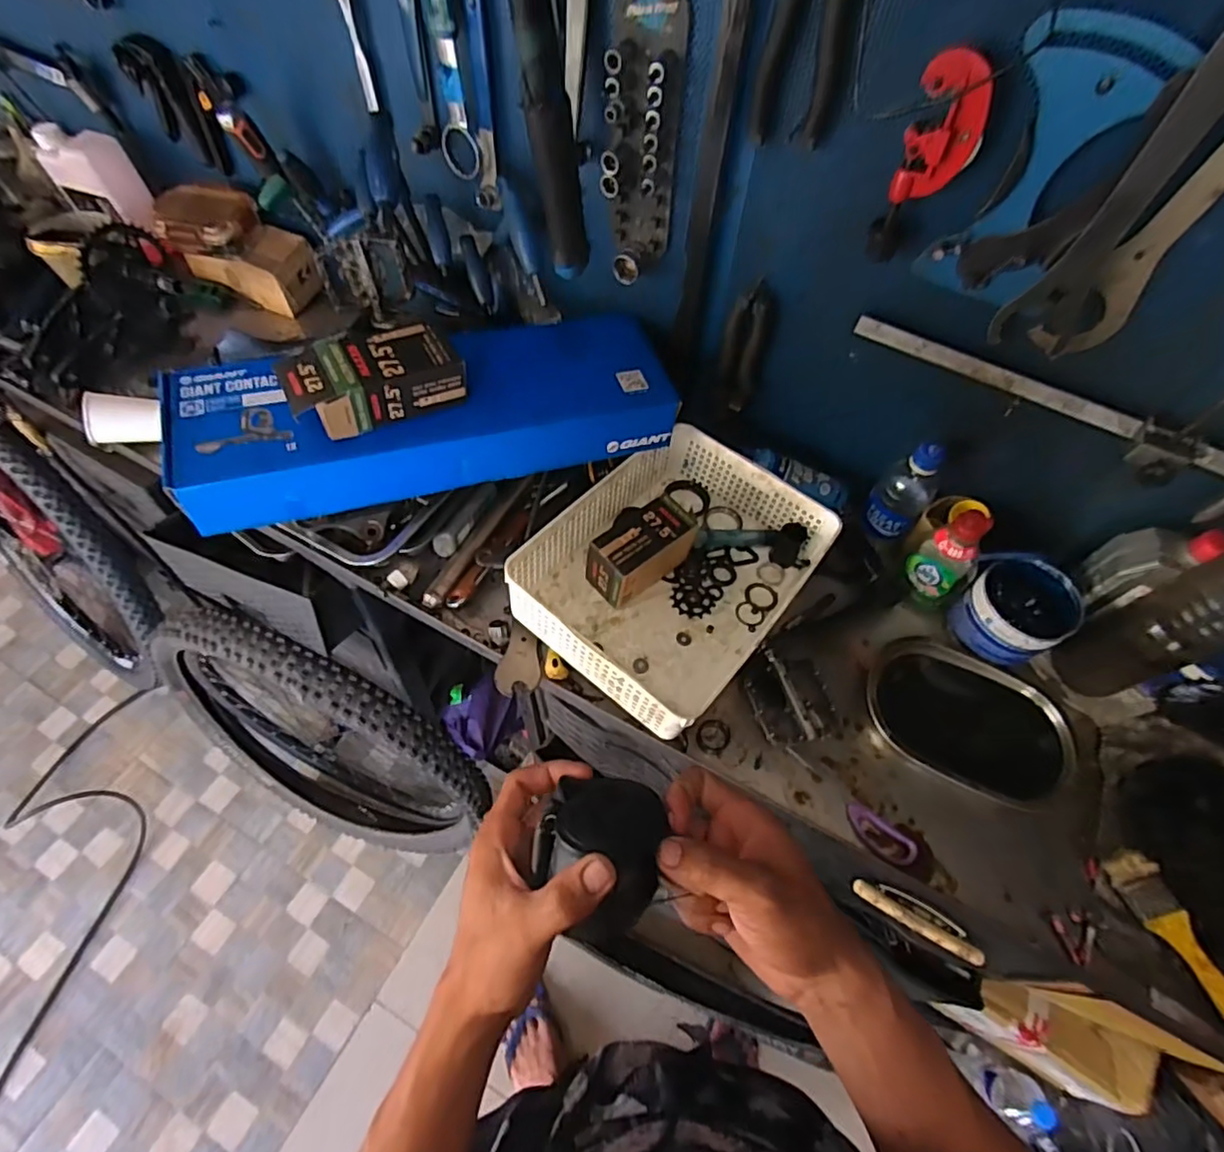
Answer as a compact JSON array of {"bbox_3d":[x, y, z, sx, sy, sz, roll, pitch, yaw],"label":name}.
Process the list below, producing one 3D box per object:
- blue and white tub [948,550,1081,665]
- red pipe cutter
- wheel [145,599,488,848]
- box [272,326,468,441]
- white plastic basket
[{"bbox_3d":[0.455,0.036,0.697,0.107,0.076,0.107,1,58,-1],"label":"blue and white tub"},{"bbox_3d":[0.257,-0.331,0.498,0.056,0.146,0.021,24,60,13],"label":"red pipe cutter"},{"bbox_3d":[-0.573,0.325,1.169,0.657,0.619,0.192,21,60,11],"label":"wheel"},{"bbox_3d":[-0.236,-0.196,0.614,0.158,0.063,0.073,-27,63,-17],"label":"box"},{"bbox_3d":[0.075,-0.012,0.703,0.249,0.096,0.331,36,64,19],"label":"white plastic basket"}]

